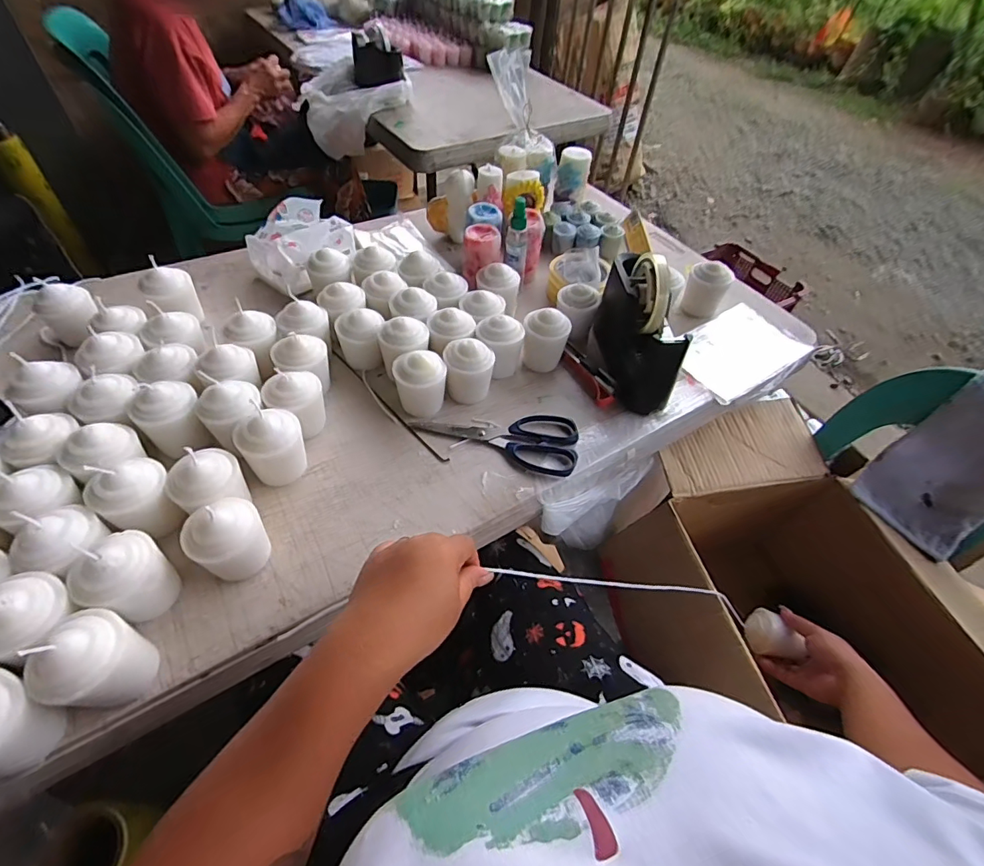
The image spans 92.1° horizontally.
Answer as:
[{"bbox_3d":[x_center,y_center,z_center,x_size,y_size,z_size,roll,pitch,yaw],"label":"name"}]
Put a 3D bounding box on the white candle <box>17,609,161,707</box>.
[{"bbox_3d":[-0.275,0.161,0.332,0.064,0.077,0.057,16,52,7],"label":"white candle"}]

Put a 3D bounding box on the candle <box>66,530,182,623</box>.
[{"bbox_3d":[-0.280,0.114,0.368,0.058,0.073,0.058,22,53,11],"label":"candle"}]

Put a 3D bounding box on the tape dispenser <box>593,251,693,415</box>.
[{"bbox_3d":[0.176,-0.130,0.567,0.057,0.130,0.176,-4,52,-9],"label":"tape dispenser"}]

